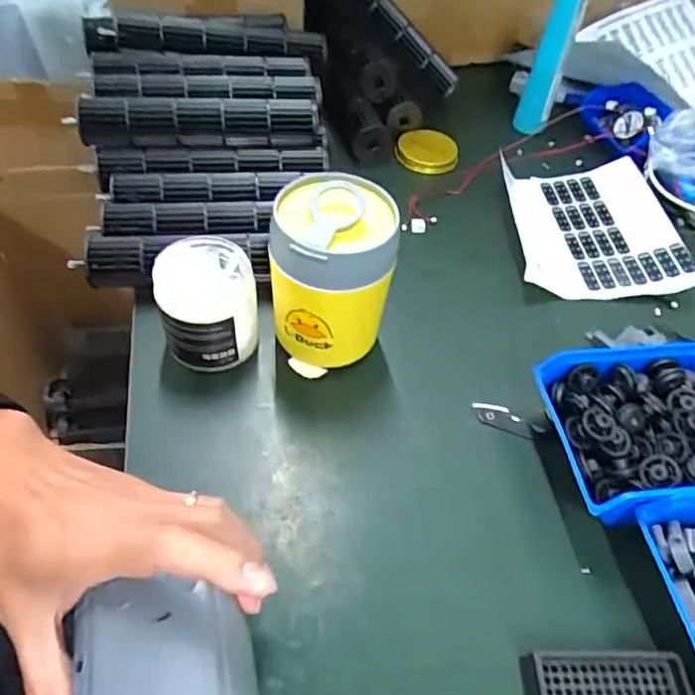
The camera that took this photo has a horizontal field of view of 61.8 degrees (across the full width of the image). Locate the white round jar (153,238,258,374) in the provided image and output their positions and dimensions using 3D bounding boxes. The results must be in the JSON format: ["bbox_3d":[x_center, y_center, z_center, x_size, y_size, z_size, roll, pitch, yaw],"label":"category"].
[{"bbox_3d":[-0.108,-0.031,0.458,0.071,0.083,0.074,3,52,-3],"label":"white round jar"}]

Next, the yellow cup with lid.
[{"bbox_3d":[-0.013,-0.050,0.442,0.084,0.141,0.079,3,52,-3],"label":"yellow cup with lid"}]

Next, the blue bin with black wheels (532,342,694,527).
[{"bbox_3d":[0.214,0.063,0.420,0.137,0.065,0.117,-4,53,-8],"label":"blue bin with black wheels"}]

